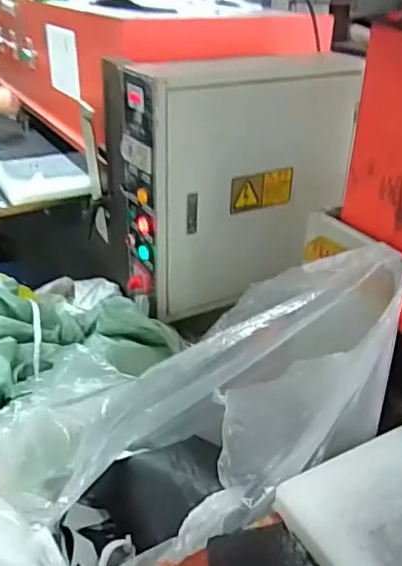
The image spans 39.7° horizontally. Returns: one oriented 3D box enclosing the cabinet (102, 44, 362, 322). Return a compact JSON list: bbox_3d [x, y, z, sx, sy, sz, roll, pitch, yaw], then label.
[{"bbox_3d":[0.036,-0.234,1.192,0.428,0.485,0.253,-15,35,-25],"label":"cabinet"}]

